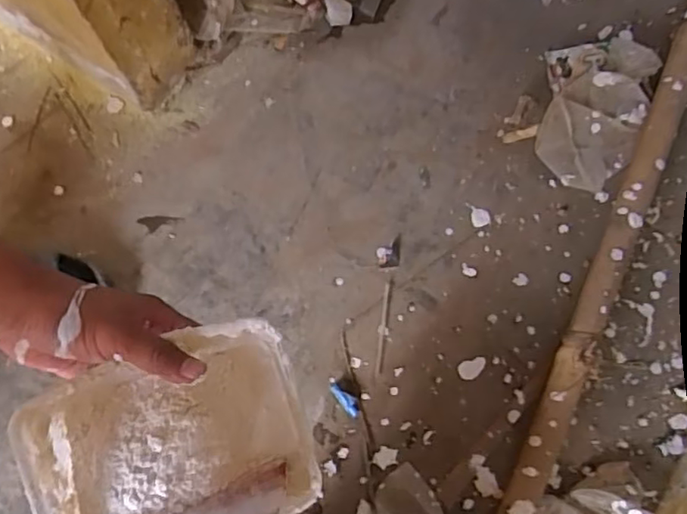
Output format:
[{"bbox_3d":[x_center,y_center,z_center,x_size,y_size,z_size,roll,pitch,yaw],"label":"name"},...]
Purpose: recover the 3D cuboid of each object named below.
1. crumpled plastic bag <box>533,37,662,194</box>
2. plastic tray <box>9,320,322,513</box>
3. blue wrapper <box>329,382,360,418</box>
[{"bbox_3d":[0.300,-0.181,0.729,0.124,0.040,0.204,18,75,7],"label":"crumpled plastic bag"},{"bbox_3d":[-0.107,0.122,0.384,0.166,0.074,0.115,-17,73,-3],"label":"plastic tray"},{"bbox_3d":[0.002,0.156,0.658,0.016,0.004,0.045,-36,75,-8],"label":"blue wrapper"}]

